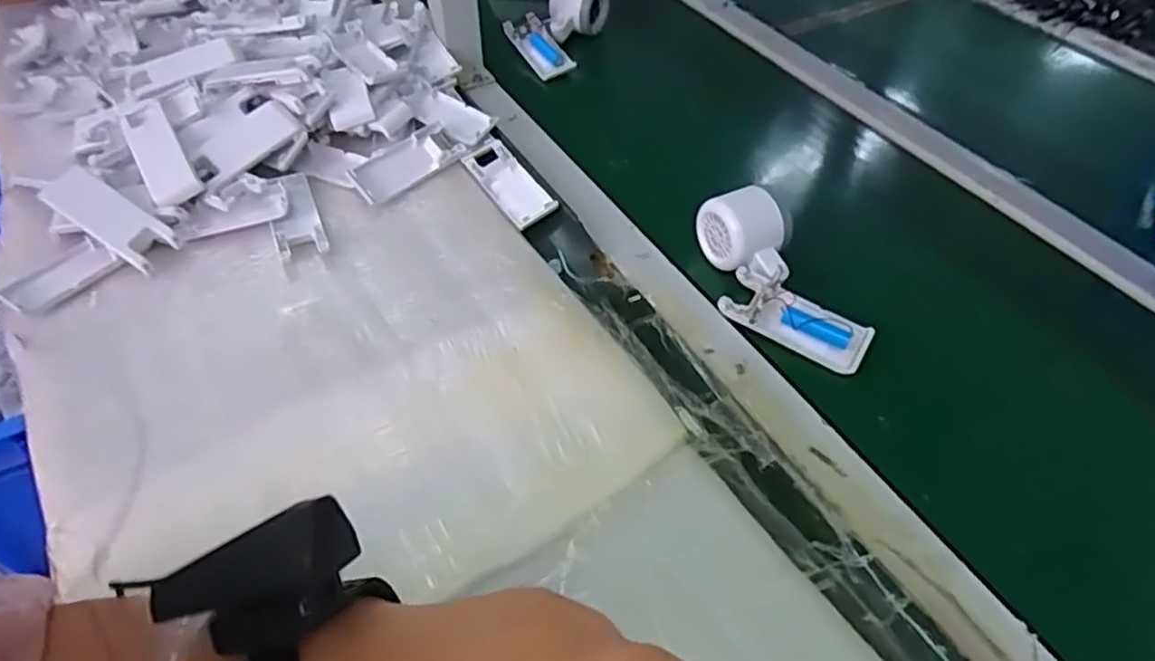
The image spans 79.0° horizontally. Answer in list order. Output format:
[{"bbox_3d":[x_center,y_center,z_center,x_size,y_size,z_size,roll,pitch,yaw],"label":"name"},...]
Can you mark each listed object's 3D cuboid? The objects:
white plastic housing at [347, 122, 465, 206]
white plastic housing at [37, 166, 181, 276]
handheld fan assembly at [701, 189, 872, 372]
[{"bbox_3d":[-0.152,-0.147,0.619,0.100,0.018,0.045,-38,80,-26],"label":"white plastic housing"},{"bbox_3d":[-0.360,-0.087,0.537,0.104,0.017,0.040,31,78,5],"label":"white plastic housing"},{"bbox_3d":[0.142,-0.031,0.524,0.071,0.048,0.159,-23,67,-21],"label":"handheld fan assembly"}]

